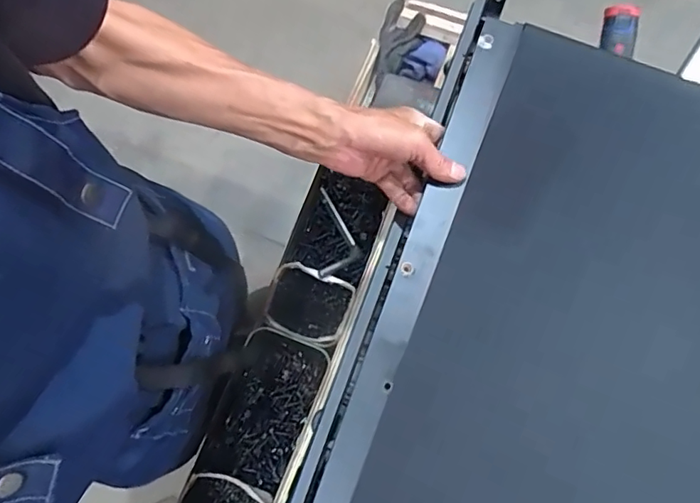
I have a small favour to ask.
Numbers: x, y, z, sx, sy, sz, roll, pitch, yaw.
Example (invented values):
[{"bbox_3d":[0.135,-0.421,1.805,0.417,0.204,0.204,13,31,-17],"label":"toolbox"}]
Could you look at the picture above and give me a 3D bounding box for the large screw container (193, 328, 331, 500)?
[{"bbox_3d":[-0.126,0.232,0.793,0.130,0.076,0.215,21,79,6],"label":"large screw container"}]

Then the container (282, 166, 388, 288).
[{"bbox_3d":[-0.022,-0.040,0.853,0.127,0.048,0.168,19,79,5],"label":"container"}]

